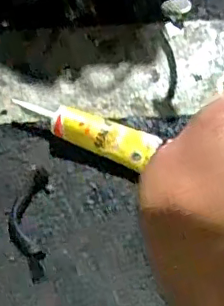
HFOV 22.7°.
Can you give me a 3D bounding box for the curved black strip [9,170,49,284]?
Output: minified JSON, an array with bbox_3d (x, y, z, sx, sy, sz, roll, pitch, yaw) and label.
[{"bbox_3d":[-0.108,0.092,0.717,0.048,0.024,0.139,0,68,3],"label":"curved black strip"}]

